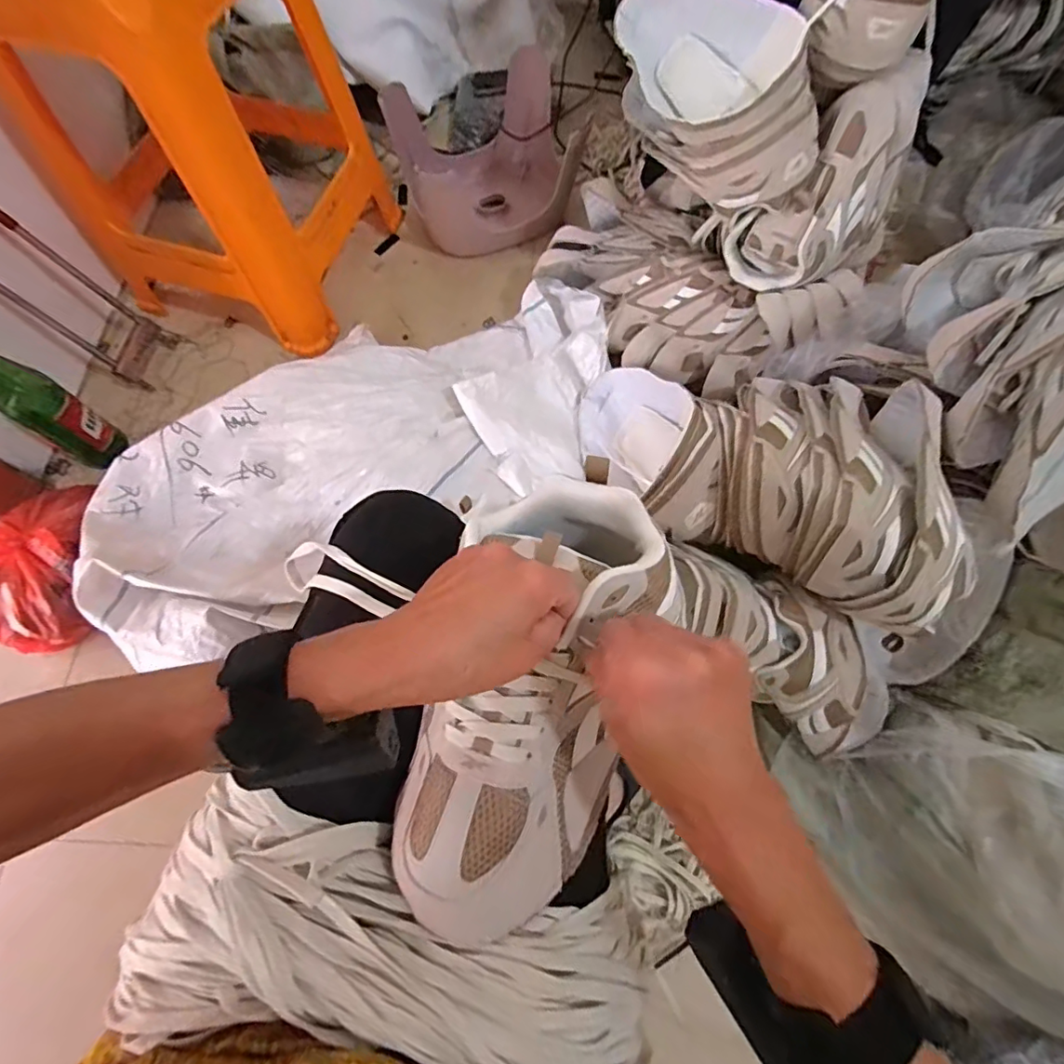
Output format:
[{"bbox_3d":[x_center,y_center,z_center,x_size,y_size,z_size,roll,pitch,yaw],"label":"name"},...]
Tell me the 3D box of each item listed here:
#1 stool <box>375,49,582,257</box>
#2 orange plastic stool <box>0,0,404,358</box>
[{"bbox_3d":[-0.087,-0.667,1.003,0.304,0.205,0.251,-14,69,-5],"label":"stool"},{"bbox_3d":[-0.516,-0.599,0.791,0.441,0.452,0.350,17,70,7],"label":"orange plastic stool"}]

